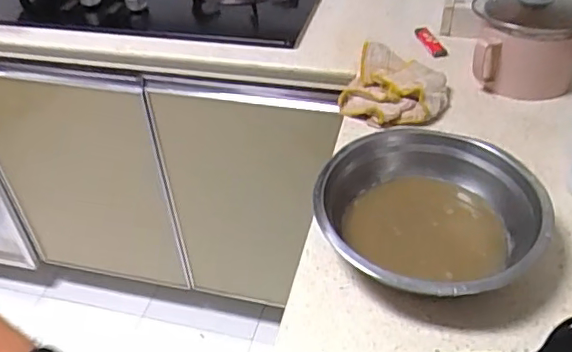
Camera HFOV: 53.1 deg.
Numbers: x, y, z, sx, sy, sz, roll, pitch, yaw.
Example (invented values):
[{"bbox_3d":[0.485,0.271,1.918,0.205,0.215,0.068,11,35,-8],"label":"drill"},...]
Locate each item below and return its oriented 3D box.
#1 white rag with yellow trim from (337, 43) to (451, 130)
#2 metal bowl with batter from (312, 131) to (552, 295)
[{"bbox_3d":[0.161,-0.126,0.840,0.150,0.048,0.140,15,44,20],"label":"white rag with yellow trim"},{"bbox_3d":[0.146,0.046,0.606,0.224,0.069,0.220,-2,41,2],"label":"metal bowl with batter"}]

